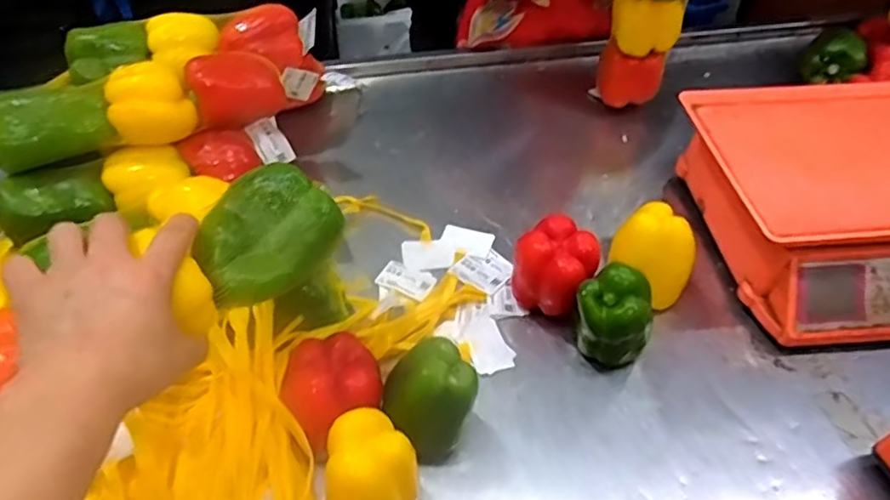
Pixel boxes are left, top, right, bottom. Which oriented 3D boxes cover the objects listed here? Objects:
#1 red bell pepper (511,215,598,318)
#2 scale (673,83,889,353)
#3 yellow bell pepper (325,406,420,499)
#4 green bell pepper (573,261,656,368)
[{"bbox_3d":[0.112,0.022,0.648,0.079,0.091,0.072,1,50,-1],"label":"red bell pepper"},{"bbox_3d":[0.432,-0.044,0.687,0.284,0.126,0.288,-6,51,-7],"label":"scale"},{"bbox_3d":[-0.057,0.182,0.502,0.067,0.098,0.074,-1,50,-3],"label":"yellow bell pepper"},{"bbox_3d":[0.166,0.067,0.607,0.074,0.100,0.067,27,54,19],"label":"green bell pepper"}]

